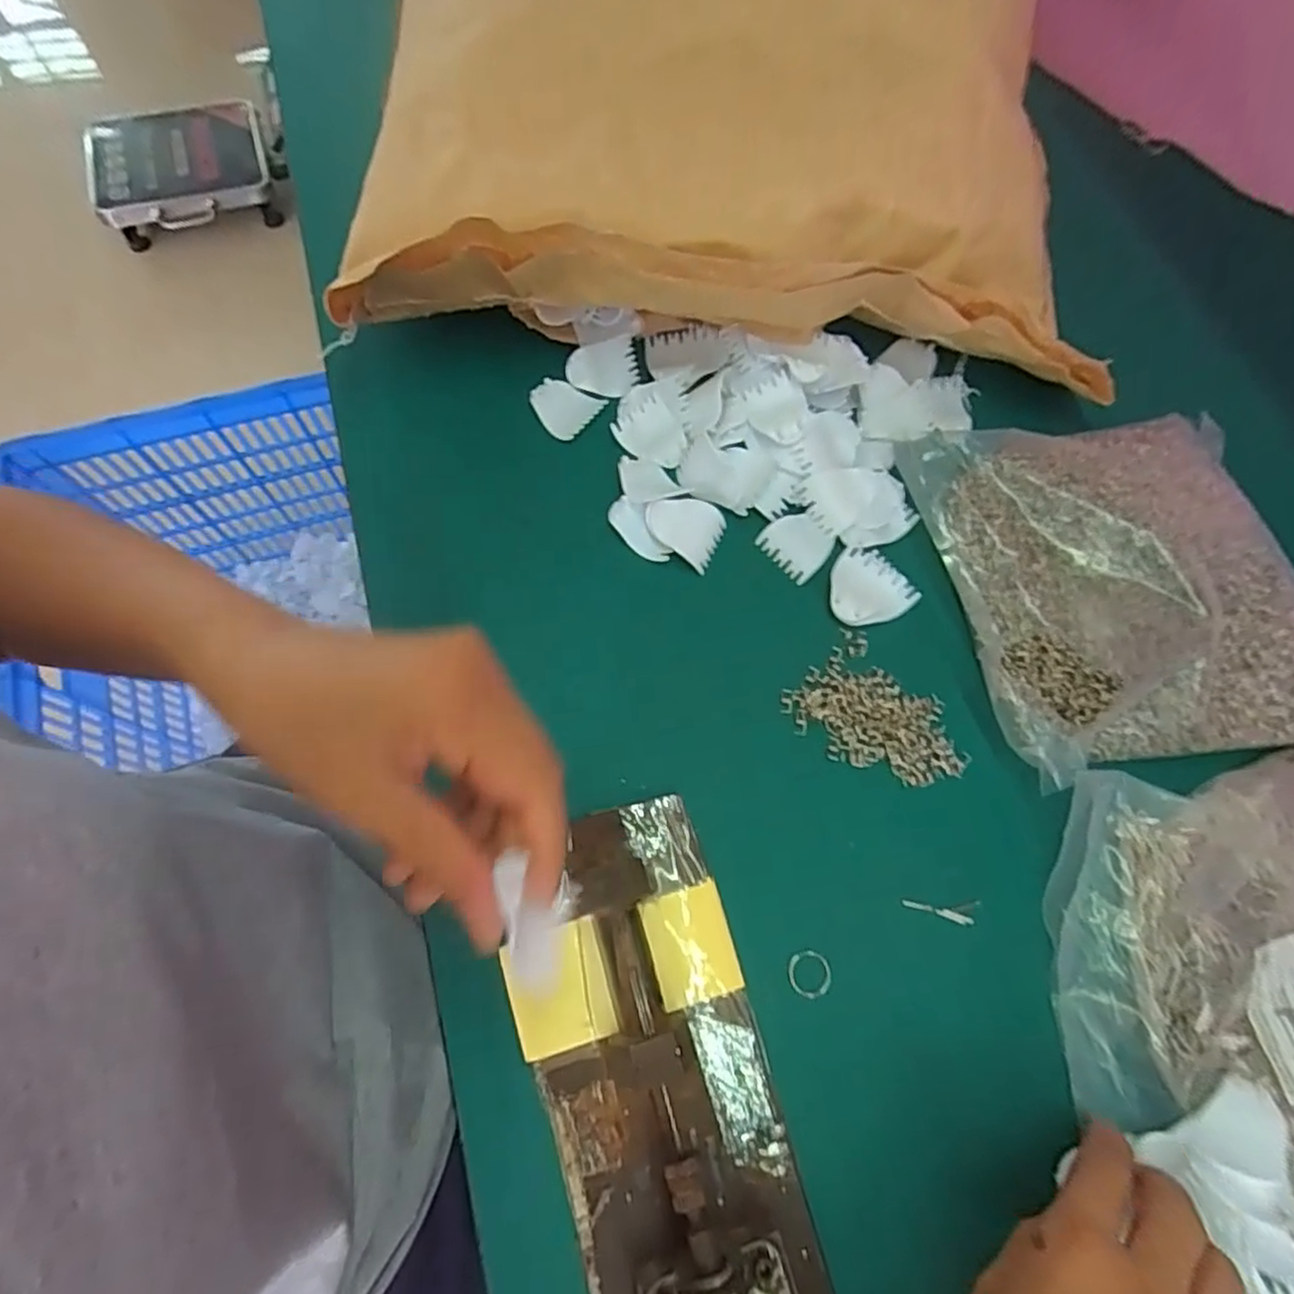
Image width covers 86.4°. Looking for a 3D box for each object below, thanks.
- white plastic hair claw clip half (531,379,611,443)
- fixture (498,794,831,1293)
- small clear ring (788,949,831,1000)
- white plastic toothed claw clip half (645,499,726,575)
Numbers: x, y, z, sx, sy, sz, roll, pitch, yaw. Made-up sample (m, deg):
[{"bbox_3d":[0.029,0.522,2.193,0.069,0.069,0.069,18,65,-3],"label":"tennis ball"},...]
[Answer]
[{"bbox_3d":[-0.056,-0.158,0.456,0.043,0.012,0.040,28,73,4],"label":"white plastic hair claw clip half"},{"bbox_3d":[0.010,0.211,0.281,0.105,0.050,0.293,-14,70,-8],"label":"fixture"},{"bbox_3d":[0.081,0.162,0.341,0.021,0.004,0.021,-5,63,11],"label":"small clear ring"},{"bbox_3d":[0.023,-0.075,0.422,0.043,0.017,0.042,24,70,8],"label":"white plastic toothed claw clip half"}]

